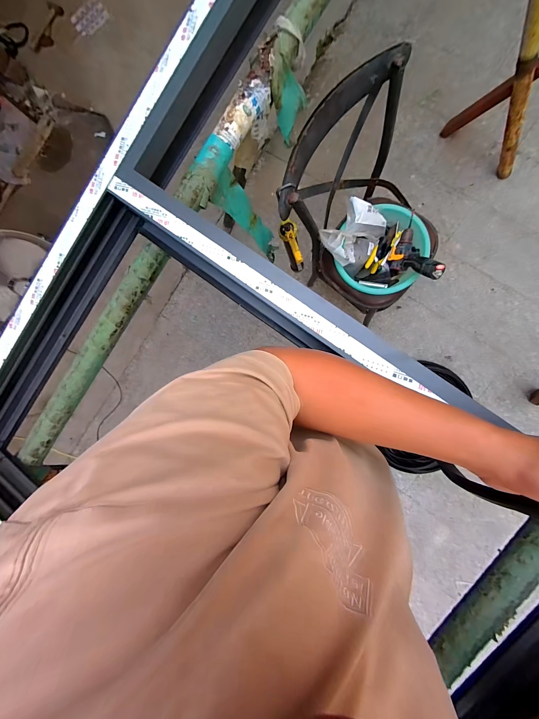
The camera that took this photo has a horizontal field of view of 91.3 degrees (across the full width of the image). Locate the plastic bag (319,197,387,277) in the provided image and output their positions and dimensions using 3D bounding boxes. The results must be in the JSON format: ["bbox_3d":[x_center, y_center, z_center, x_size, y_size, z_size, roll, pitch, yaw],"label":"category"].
[{"bbox_3d":[0.294,-0.442,0.925,0.178,0.119,0.213,36,96,8],"label":"plastic bag"}]

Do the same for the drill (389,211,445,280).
[{"bbox_3d":[0.481,-0.373,0.896,0.109,0.130,0.253,-14,87,10],"label":"drill"}]

